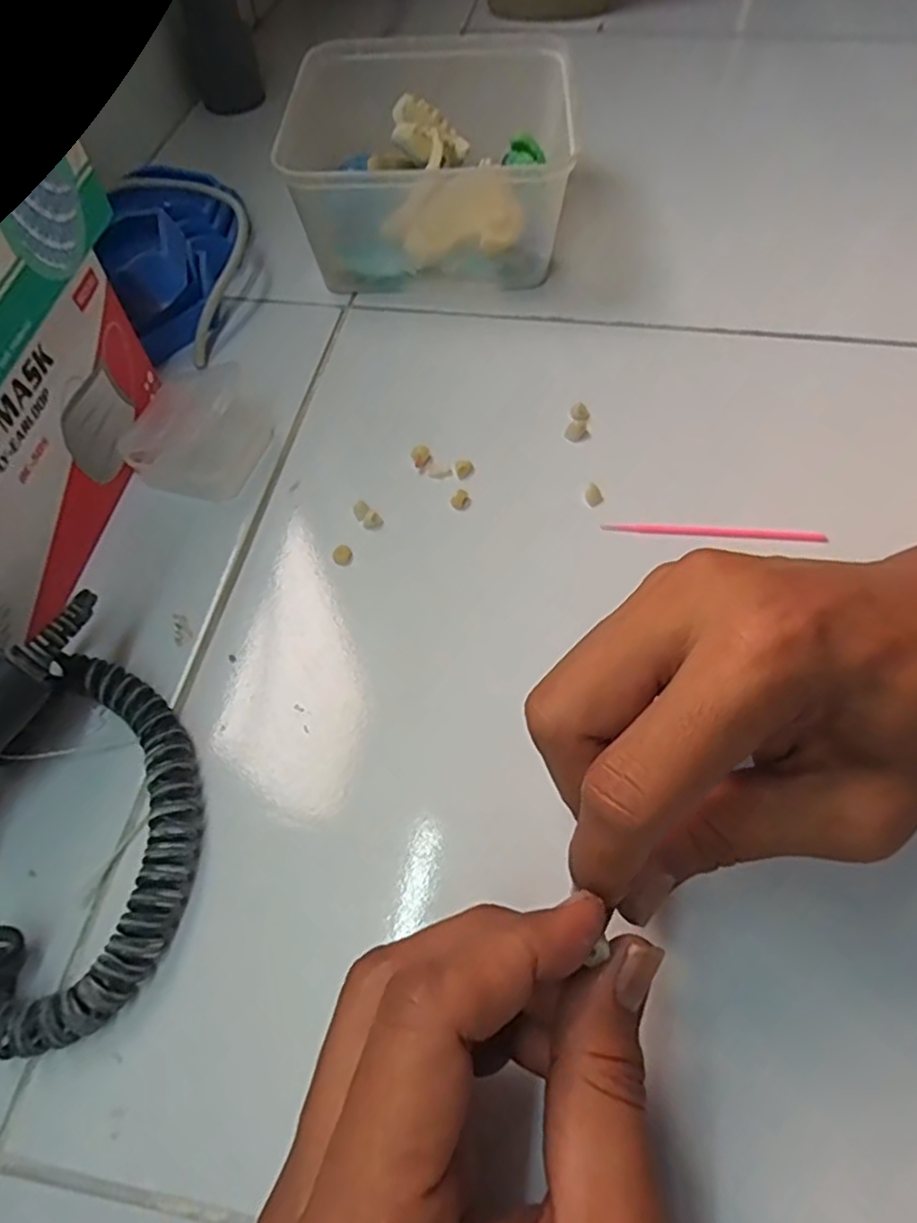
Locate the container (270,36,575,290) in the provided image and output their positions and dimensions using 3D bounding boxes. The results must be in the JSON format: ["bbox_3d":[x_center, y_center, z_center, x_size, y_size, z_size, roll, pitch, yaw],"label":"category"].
[{"bbox_3d":[-0.016,-0.268,0.418,0.160,0.077,0.161,-4,57,1],"label":"container"}]

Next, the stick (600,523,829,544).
[{"bbox_3d":[0.113,-0.035,0.303,0.096,0.006,0.006,5,58,6],"label":"stick"}]

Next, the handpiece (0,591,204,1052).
[{"bbox_3d":[-0.167,0.099,0.208,0.107,0.053,0.191,37,66,23],"label":"handpiece"}]

